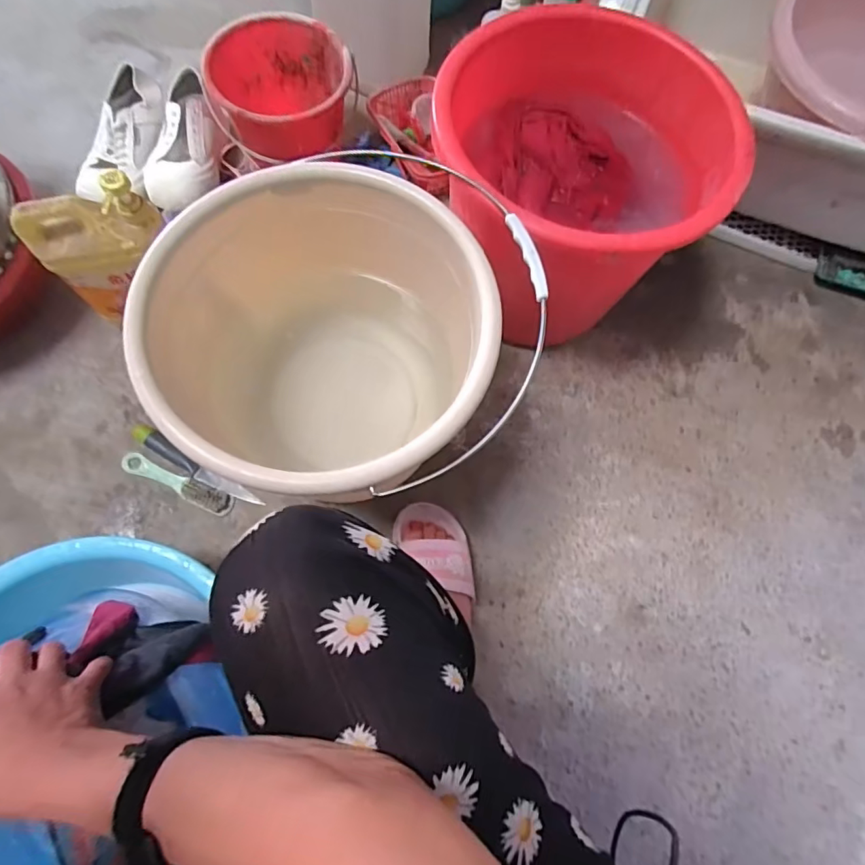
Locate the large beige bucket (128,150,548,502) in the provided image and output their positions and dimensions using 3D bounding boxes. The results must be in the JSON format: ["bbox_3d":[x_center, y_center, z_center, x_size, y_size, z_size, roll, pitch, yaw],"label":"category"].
[{"bbox_3d":[-0.102,-0.093,0.616,0.341,0.301,0.341,1,73,-2],"label":"large beige bucket"}]

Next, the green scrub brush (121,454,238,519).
[{"bbox_3d":[-0.341,0.068,0.693,0.165,0.018,0.030,22,75,6],"label":"green scrub brush"}]

